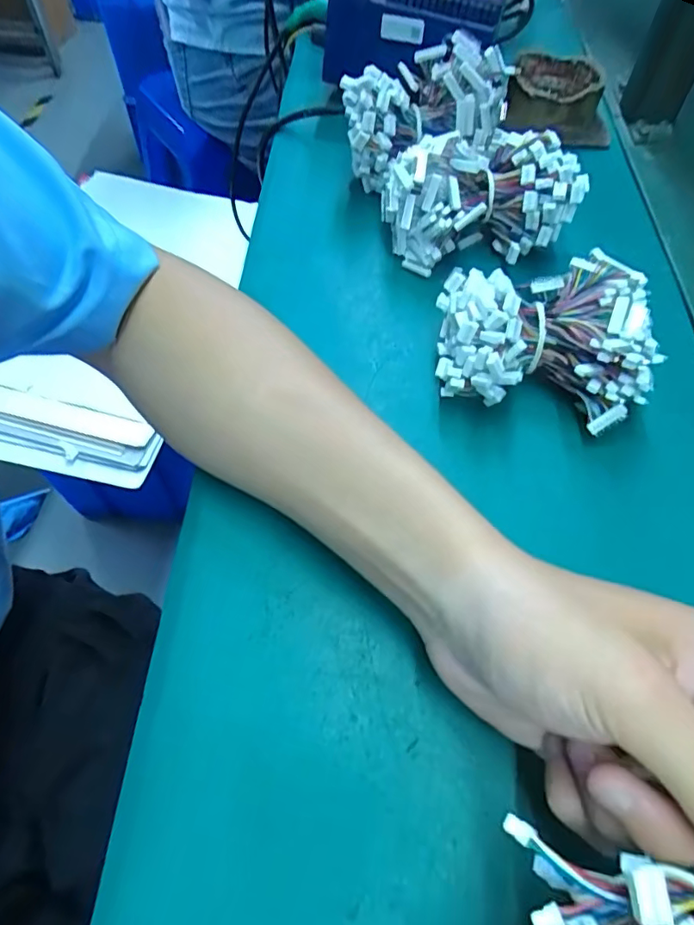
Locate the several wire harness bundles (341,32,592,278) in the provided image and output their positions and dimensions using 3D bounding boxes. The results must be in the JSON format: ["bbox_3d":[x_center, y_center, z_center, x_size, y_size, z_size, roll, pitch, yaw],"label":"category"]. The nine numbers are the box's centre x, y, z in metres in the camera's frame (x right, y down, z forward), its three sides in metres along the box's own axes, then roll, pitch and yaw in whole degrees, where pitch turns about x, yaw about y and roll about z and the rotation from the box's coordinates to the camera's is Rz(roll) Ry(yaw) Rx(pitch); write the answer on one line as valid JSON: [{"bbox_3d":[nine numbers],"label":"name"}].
[{"bbox_3d":[0.076,-0.208,0.371,0.121,0.084,0.174,-15,60,-9],"label":"several wire harness bundles"}]

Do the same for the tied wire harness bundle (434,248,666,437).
[{"bbox_3d":[0.112,-0.079,0.311,0.121,0.055,0.106,12,60,7],"label":"tied wire harness bundle"}]

